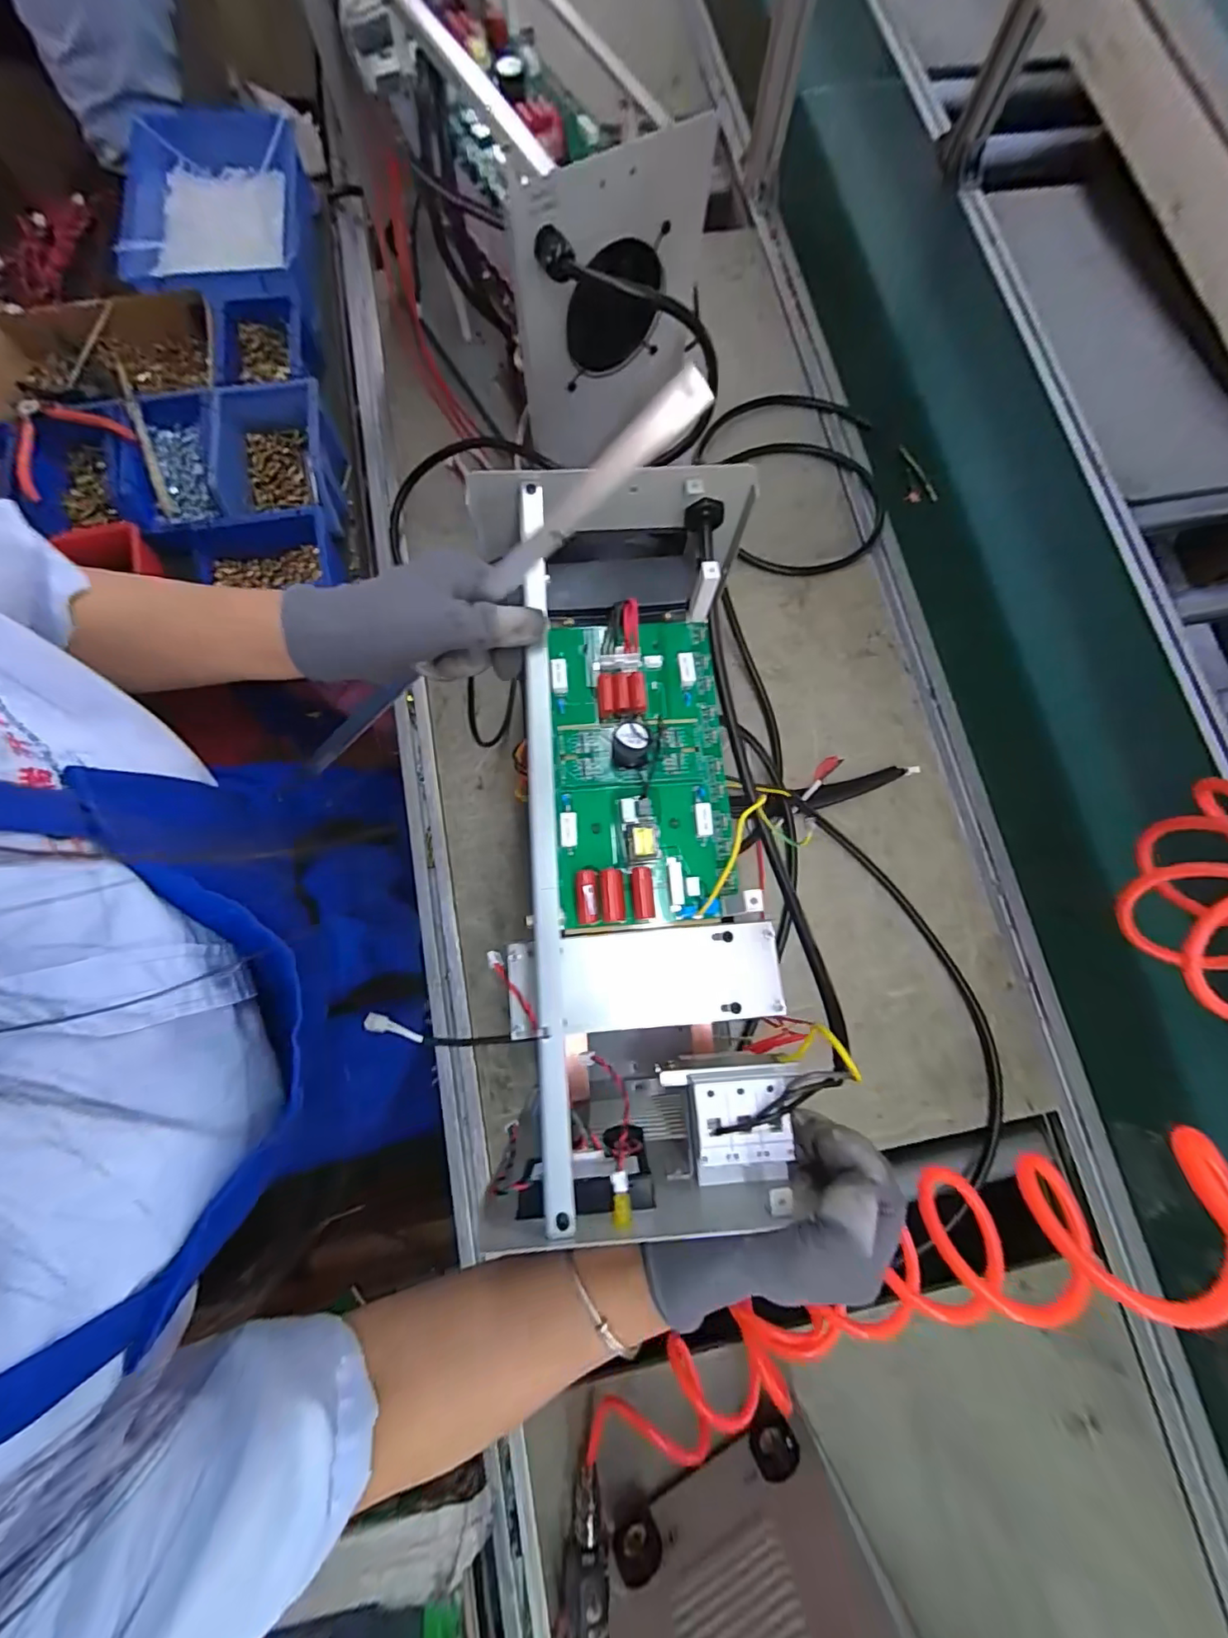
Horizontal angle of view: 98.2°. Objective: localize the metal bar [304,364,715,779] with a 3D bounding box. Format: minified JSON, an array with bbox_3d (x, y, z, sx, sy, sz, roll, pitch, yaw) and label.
[{"bbox_3d":[-0.099,-0.119,0.332,0.369,0.021,0.014,-28,77,32],"label":"metal bar"}]

